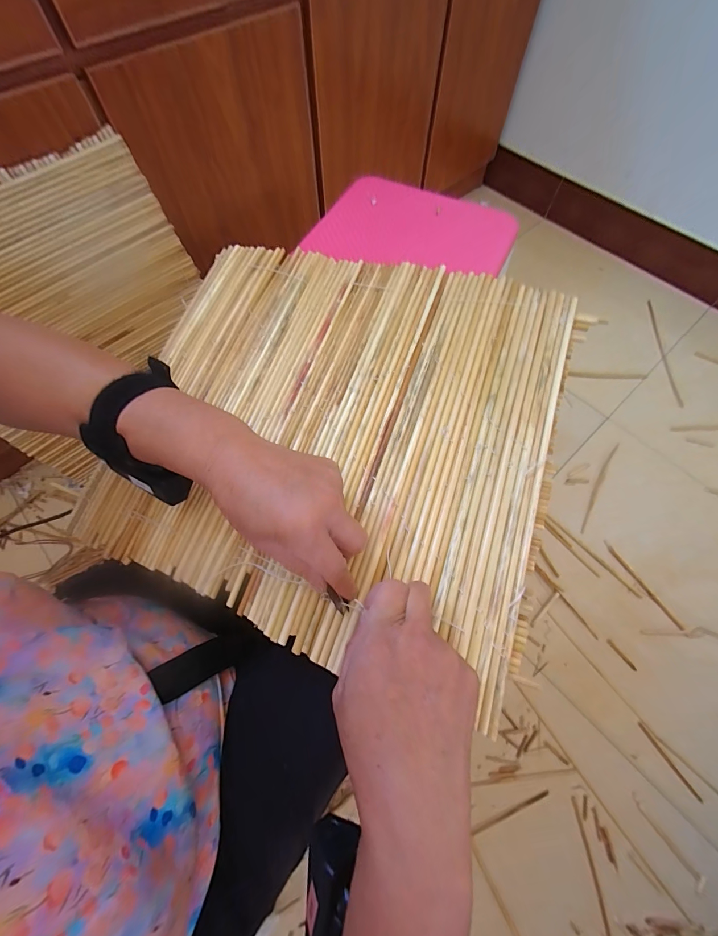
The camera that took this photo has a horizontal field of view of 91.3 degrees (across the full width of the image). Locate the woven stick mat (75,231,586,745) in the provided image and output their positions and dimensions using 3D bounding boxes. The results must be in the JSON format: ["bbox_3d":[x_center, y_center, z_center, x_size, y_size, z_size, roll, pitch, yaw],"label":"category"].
[{"bbox_3d":[-0.032,-0.056,0.347,0.408,0.018,0.400,13,69,14],"label":"woven stick mat"}]

